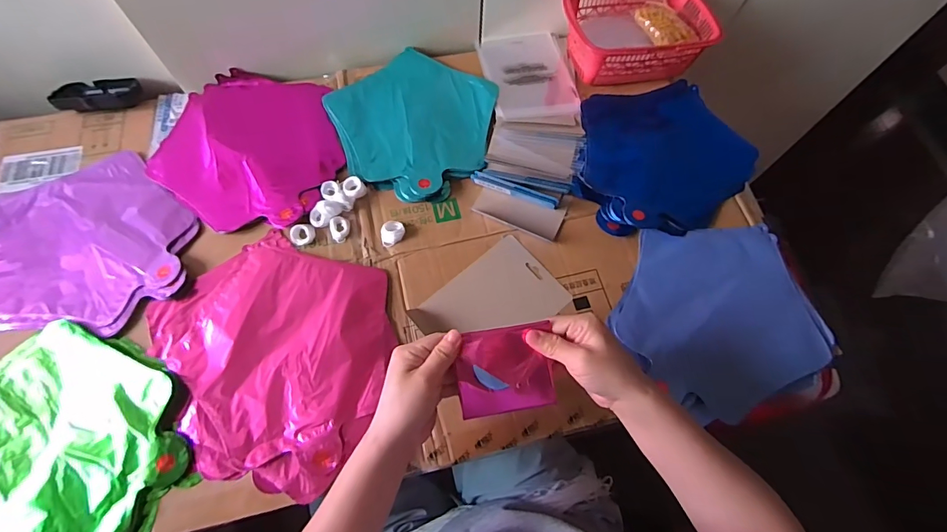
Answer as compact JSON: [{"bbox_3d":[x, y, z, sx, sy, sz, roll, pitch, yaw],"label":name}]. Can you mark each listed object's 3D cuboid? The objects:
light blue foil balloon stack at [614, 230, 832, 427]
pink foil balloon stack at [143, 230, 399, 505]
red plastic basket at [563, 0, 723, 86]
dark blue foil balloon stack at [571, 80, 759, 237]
[{"bbox_3d":[0.292,0.052,0.518,0.239,0.015,0.219,-25,69,-12],"label":"light blue foil balloon stack"},{"bbox_3d":[-0.227,0.092,0.474,0.260,0.004,0.249,17,67,6],"label":"pink foil balloon stack"},{"bbox_3d":[0.241,-0.352,0.647,0.215,0.061,0.142,-7,67,-5],"label":"red plastic basket"},{"bbox_3d":[0.259,-0.154,0.595,0.241,0.021,0.235,-1,67,-2],"label":"dark blue foil balloon stack"}]

